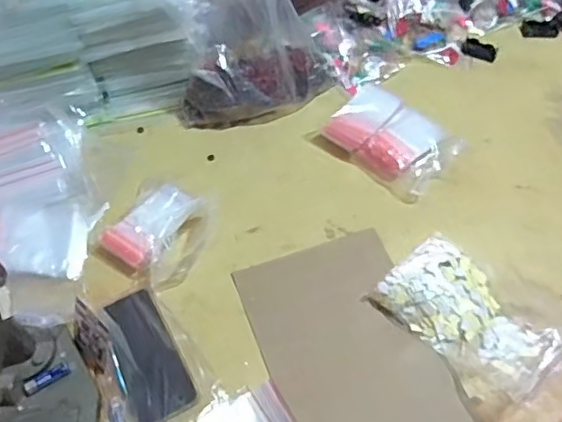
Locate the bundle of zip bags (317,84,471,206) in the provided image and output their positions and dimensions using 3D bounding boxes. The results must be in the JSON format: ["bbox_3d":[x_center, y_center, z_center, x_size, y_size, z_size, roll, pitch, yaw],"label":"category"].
[{"bbox_3d":[0.166,-0.112,0.852,0.180,0.036,0.150,37,63,21],"label":"bundle of zip bags"}]

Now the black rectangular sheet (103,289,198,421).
[{"bbox_3d":[-0.153,0.163,0.655,0.066,0.007,0.149,-14,60,-29],"label":"black rectangular sheet"}]

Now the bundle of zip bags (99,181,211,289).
[{"bbox_3d":[-0.161,0.022,0.749,0.117,0.048,0.145,17,57,10],"label":"bundle of zip bags"}]

